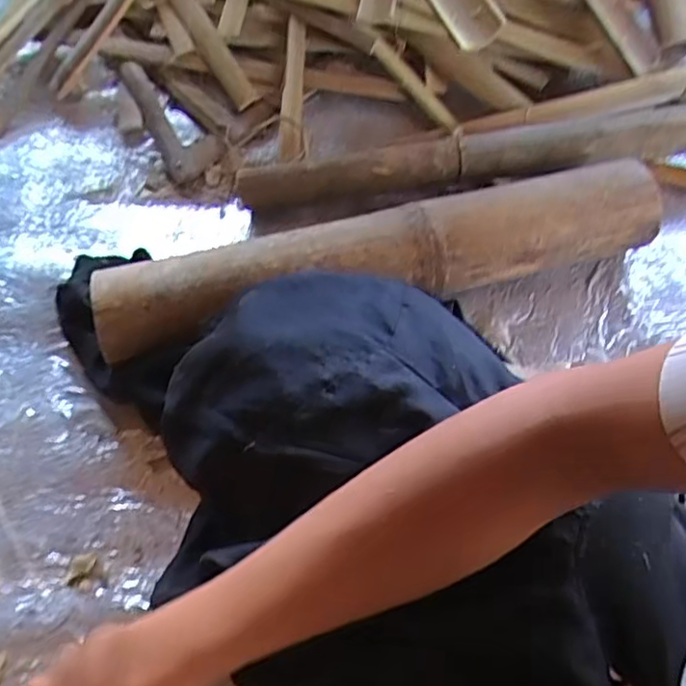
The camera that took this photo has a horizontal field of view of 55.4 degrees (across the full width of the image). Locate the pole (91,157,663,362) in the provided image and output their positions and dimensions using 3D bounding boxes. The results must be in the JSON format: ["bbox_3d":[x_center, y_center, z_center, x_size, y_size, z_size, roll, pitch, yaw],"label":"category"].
[{"bbox_3d":[0.041,-0.080,0.611,0.532,0.063,0.081,-12,61,-7],"label":"pole"}]

